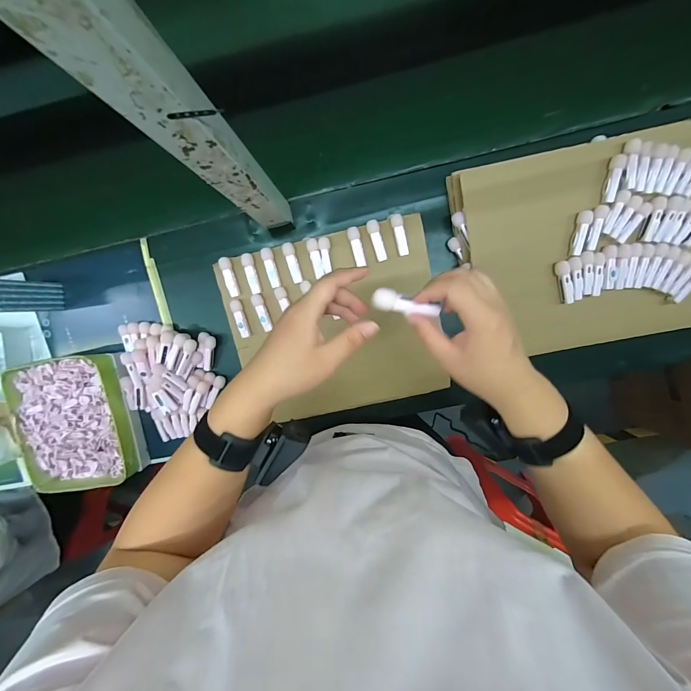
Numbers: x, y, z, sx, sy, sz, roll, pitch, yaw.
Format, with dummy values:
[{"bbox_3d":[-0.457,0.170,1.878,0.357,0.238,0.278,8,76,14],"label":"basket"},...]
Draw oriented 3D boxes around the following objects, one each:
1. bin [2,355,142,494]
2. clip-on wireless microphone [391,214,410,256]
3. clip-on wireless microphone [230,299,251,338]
[{"bbox_3d":[-0.486,0.147,0.592,0.196,0.053,0.244,-6,95,4],"label":"bin"},{"bbox_3d":[0.086,-0.174,0.520,0.018,0.009,0.064,-14,95,5],"label":"clip-on wireless microphone"},{"bbox_3d":[-0.175,-0.045,0.552,0.018,0.010,0.064,-17,94,5],"label":"clip-on wireless microphone"}]

